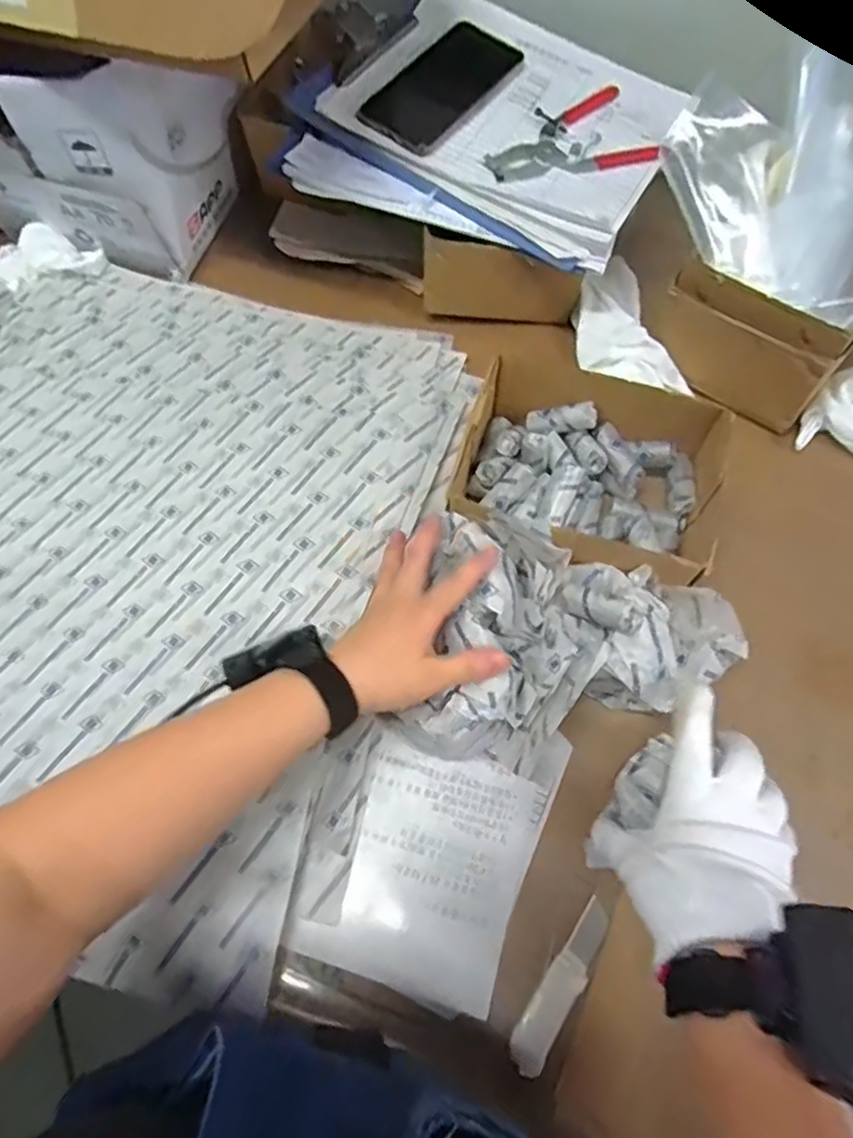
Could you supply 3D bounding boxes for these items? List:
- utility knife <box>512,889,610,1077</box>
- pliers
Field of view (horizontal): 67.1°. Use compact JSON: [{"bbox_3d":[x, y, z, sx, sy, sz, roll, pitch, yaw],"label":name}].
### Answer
[{"bbox_3d":[0.091,0.274,0.425,0.023,0.010,0.108,34,72,14],"label":"utility knife"},{"bbox_3d":[0.125,-0.388,0.586,0.154,0.012,0.092,-21,68,-8],"label":"pliers"}]

